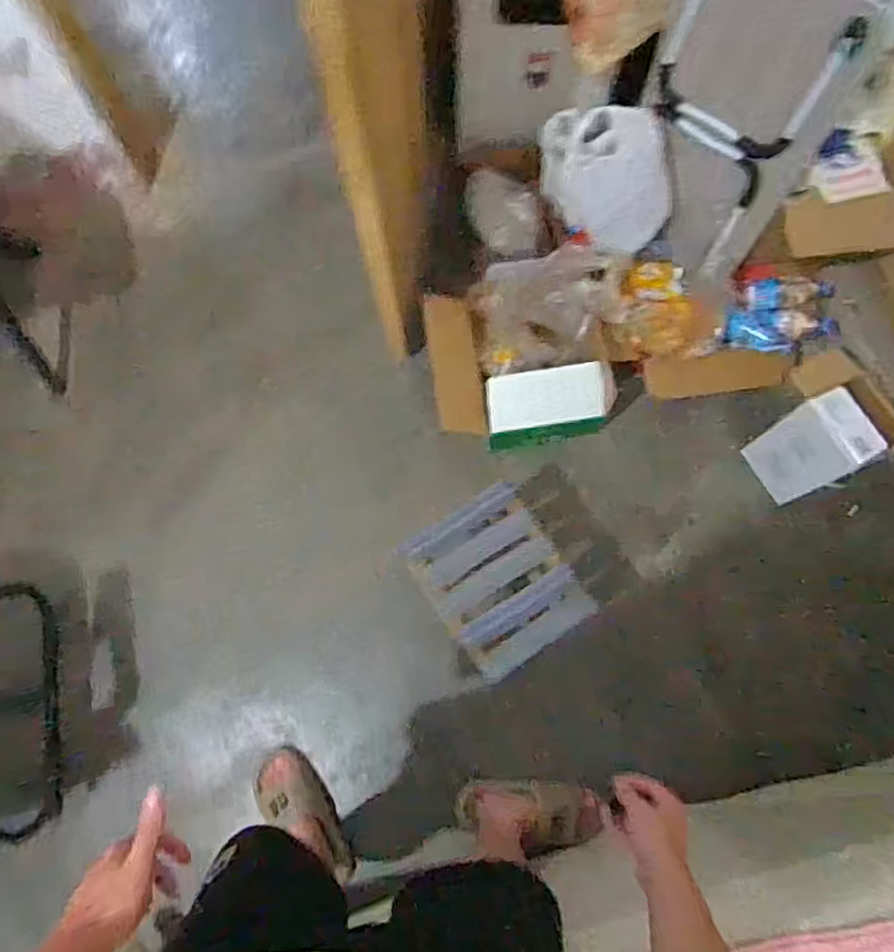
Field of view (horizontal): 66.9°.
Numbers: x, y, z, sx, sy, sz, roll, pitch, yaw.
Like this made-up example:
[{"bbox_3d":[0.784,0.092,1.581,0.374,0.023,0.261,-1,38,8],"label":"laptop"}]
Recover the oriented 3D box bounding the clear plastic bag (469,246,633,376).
[{"bbox_3d":[0.238,-0.374,1.503,0.337,0.154,0.216,-2,74,1],"label":"clear plastic bag"}]

